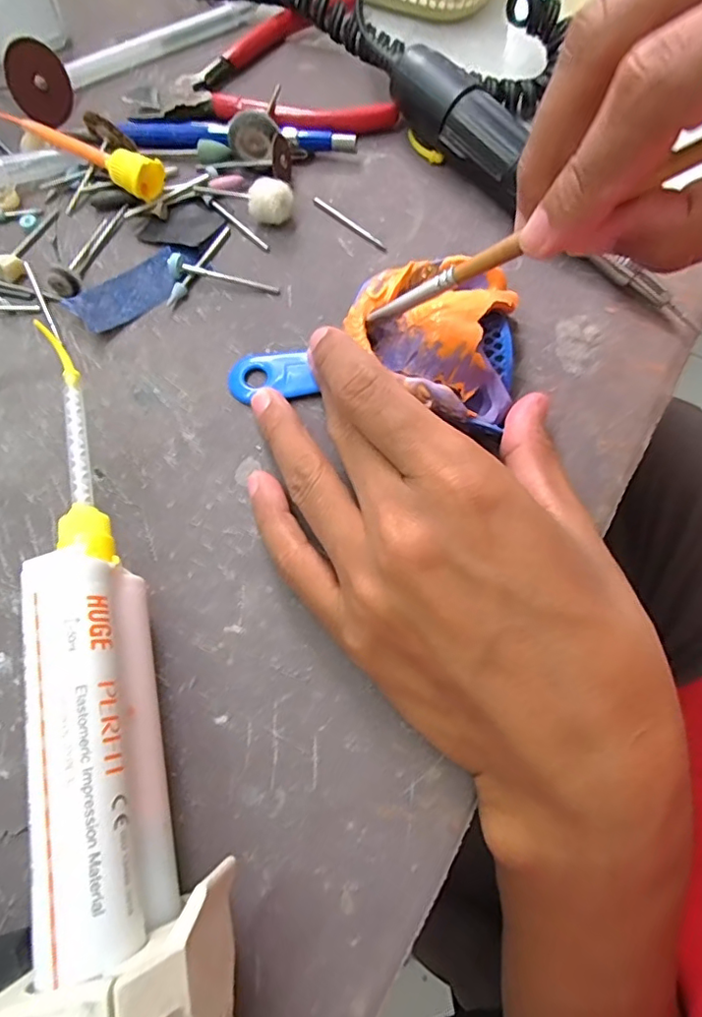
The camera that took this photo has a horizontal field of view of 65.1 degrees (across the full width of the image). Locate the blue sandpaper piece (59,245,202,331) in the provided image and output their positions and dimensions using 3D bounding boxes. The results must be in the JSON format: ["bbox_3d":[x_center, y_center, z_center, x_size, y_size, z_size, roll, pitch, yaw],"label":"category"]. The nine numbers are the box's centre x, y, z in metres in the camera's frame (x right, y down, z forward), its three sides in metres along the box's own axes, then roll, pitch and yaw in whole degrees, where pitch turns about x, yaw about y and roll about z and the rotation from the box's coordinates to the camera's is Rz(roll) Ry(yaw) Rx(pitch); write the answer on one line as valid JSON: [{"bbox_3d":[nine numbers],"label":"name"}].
[{"bbox_3d":[-0.088,-0.094,0.231,0.057,0.006,0.022,-35,75,-12],"label":"blue sandpaper piece"}]

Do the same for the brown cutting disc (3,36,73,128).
[{"bbox_3d":[-0.143,-0.195,0.253,0.004,0.028,0.032,21,111,43],"label":"brown cutting disc"}]

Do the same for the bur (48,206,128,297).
[{"bbox_3d":[-0.111,-0.112,0.233,0.008,0.012,0.054,15,71,4],"label":"bur"}]

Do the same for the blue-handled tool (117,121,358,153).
[{"bbox_3d":[-0.053,-0.172,0.255,0.110,0.011,0.015,2,71,0],"label":"blue-handled tool"}]

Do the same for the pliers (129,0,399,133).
[{"bbox_3d":[-0.045,-0.208,0.264,0.116,0.017,0.081,-16,72,-6],"label":"pliers"}]

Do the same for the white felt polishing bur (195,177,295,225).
[{"bbox_3d":[-0.048,-0.135,0.240,0.045,0.016,0.013,12,71,3],"label":"white felt polishing bur"}]

